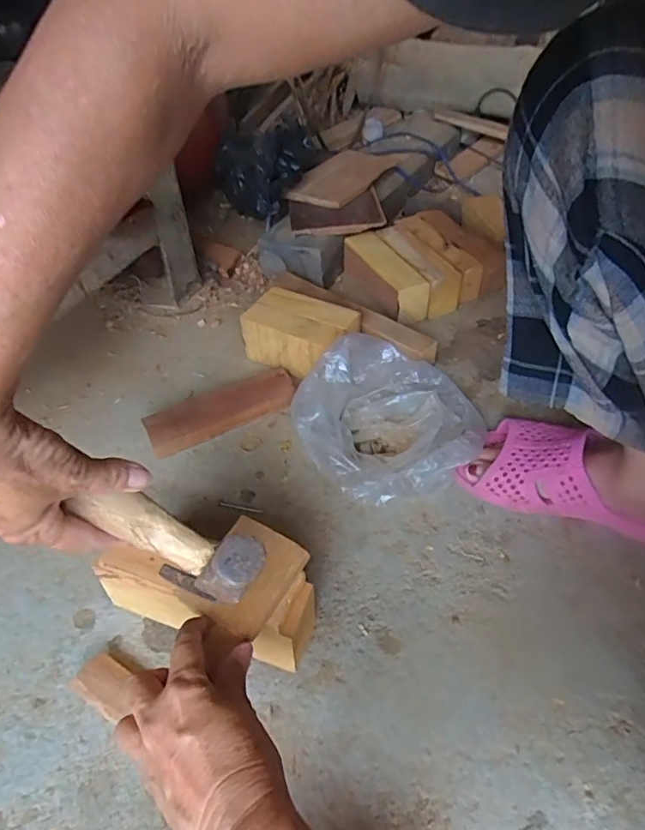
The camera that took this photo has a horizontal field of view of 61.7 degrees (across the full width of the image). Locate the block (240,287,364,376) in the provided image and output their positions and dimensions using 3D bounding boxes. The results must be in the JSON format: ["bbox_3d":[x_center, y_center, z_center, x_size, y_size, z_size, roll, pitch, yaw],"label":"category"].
[{"bbox_3d":[-0.028,-0.102,0.704,0.138,0.072,0.091,29,53,26],"label":"block"}]

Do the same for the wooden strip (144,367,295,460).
[{"bbox_3d":[-0.120,-0.007,0.645,0.178,0.030,0.056,-23,49,-19],"label":"wooden strip"}]

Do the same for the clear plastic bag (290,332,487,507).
[{"bbox_3d":[0.067,-0.002,0.603,0.185,0.071,0.208,-26,51,-22],"label":"clear plastic bag"}]

